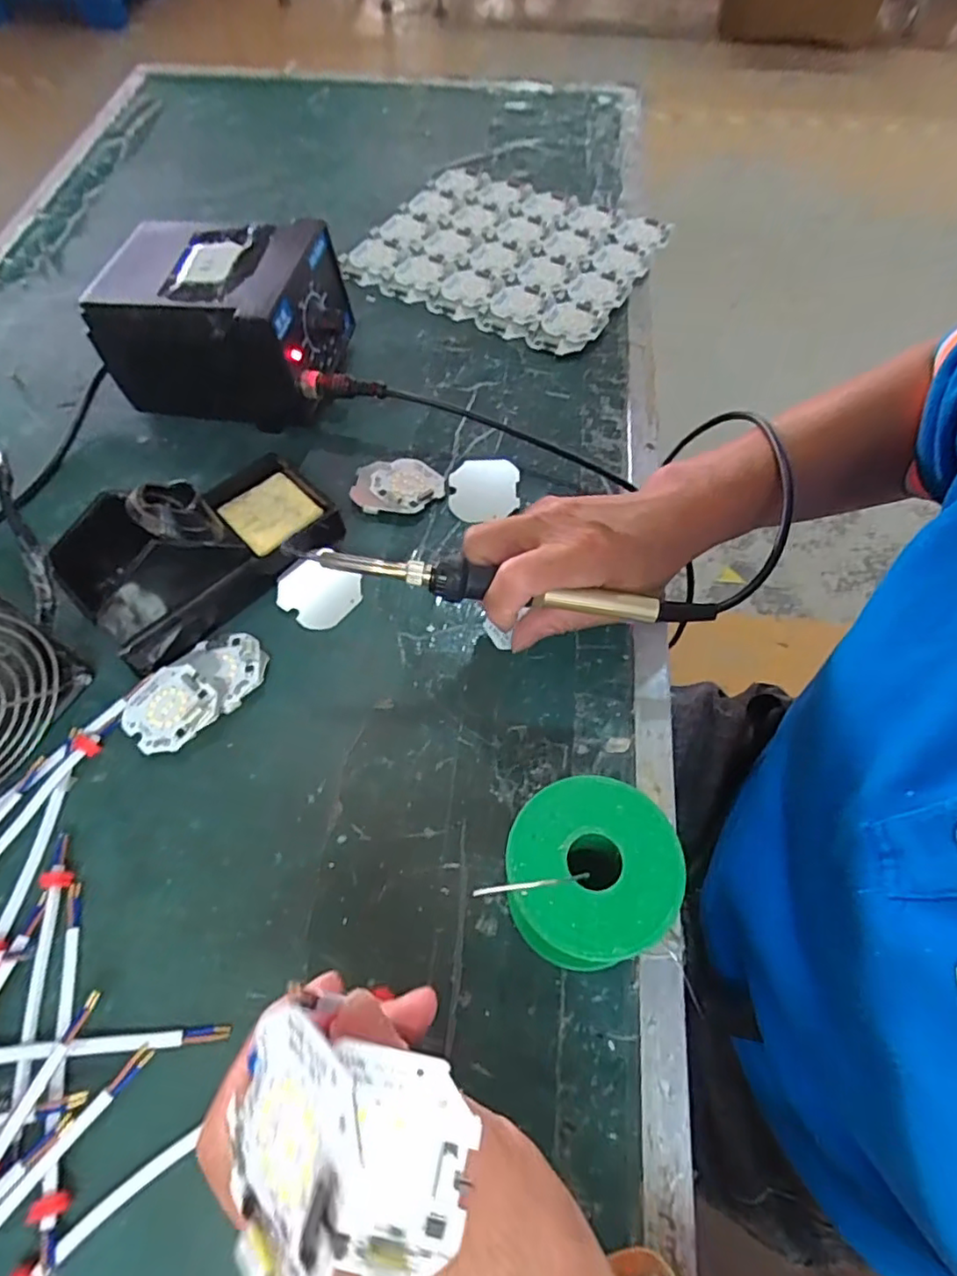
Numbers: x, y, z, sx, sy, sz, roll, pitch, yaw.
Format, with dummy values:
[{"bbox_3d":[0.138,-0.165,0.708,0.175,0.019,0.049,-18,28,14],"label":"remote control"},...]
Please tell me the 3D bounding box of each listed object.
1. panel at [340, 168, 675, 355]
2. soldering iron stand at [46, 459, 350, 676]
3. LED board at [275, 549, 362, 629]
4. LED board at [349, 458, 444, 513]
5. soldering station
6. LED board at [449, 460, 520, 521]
[{"bbox_3d":[0.026,-0.345,0.551,0.232,0.012,0.200,27,65,14],"label":"panel"},{"bbox_3d":[-0.166,-0.062,0.362,0.084,0.073,0.151,35,68,18],"label":"soldering iron stand"},{"bbox_3d":[-0.098,-0.029,0.382,0.045,0.004,0.045,40,76,11],"label":"LED board"},{"bbox_3d":[-0.054,-0.106,0.422,0.061,0.012,0.049,0,62,1],"label":"LED board"},{"bbox_3d":[-0.174,-0.226,0.441,0.150,0.090,0.113,8,62,5],"label":"soldering station"},{"bbox_3d":[0.004,-0.100,0.418,0.046,0.006,0.043,0,78,3],"label":"LED board"}]

